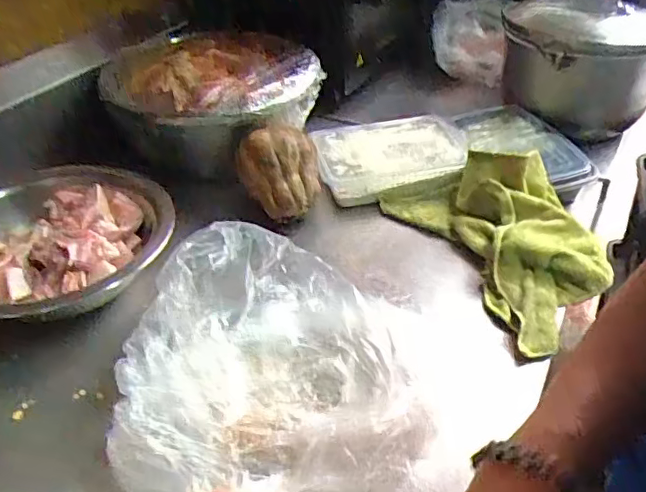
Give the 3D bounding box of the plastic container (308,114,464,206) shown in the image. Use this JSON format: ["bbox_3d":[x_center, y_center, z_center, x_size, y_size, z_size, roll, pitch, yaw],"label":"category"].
[{"bbox_3d":[0.088,-0.120,0.767,0.204,0.046,0.137,-6,39,-7],"label":"plastic container"}]

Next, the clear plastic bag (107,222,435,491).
[{"bbox_3d":[-0.034,0.086,0.505,0.267,0.078,0.249,1,39,2],"label":"clear plastic bag"}]

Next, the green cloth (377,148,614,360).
[{"bbox_3d":[0.208,-0.023,0.629,0.169,0.070,0.280,-17,42,-20],"label":"green cloth"}]

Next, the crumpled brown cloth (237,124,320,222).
[{"bbox_3d":[-0.052,-0.092,0.689,0.093,0.083,0.088,10,40,13],"label":"crumpled brown cloth"}]

